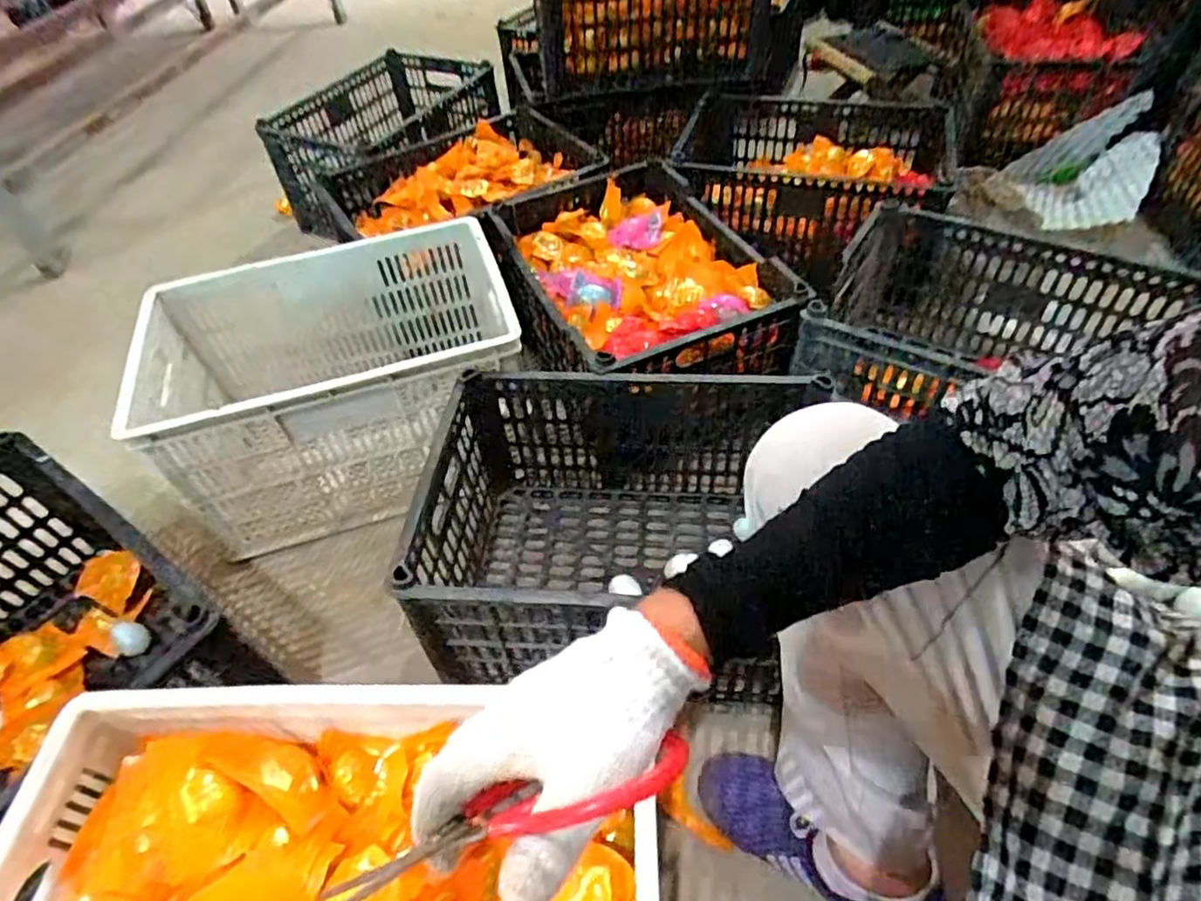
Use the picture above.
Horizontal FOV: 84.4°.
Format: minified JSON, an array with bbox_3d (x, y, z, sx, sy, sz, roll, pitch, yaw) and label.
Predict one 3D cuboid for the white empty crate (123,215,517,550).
[{"bbox_3d":[-0.357,-0.102,0.944,0.464,0.240,0.319,-16,49,-8],"label":"white empty crate"}]

